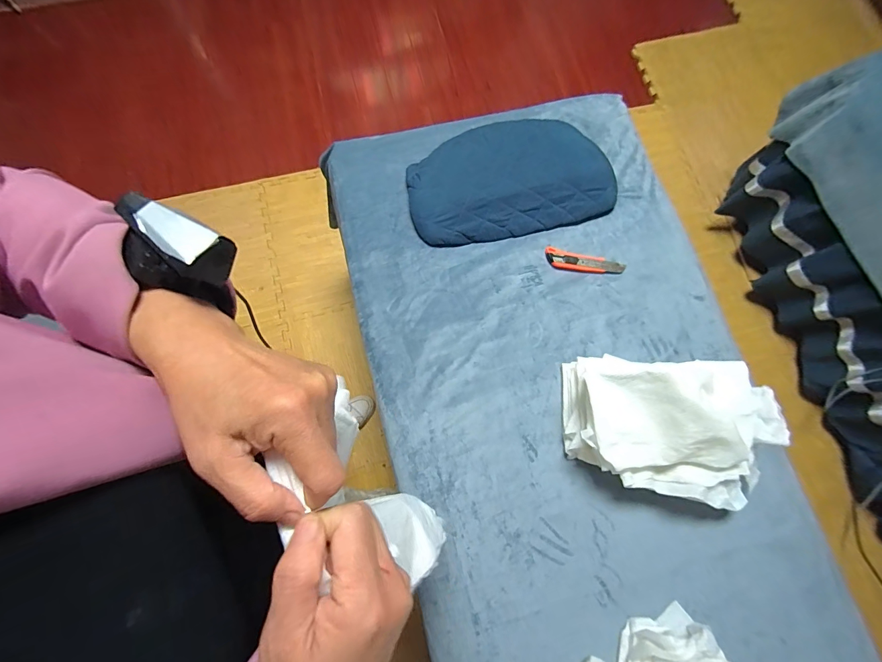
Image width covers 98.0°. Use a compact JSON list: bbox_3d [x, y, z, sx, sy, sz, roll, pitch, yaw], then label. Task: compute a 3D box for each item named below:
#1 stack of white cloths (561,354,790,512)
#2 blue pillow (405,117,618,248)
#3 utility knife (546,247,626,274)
[{"bbox_3d":[0.376,0.156,0.633,0.306,0.172,0.214,9,76,0],"label":"stack of white cloths"},{"bbox_3d":[0.139,-0.327,0.807,0.422,0.066,0.257,-13,77,-5],"label":"blue pillow"},{"bbox_3d":[0.294,-0.138,0.782,0.161,0.011,0.038,10,76,1],"label":"utility knife"}]

